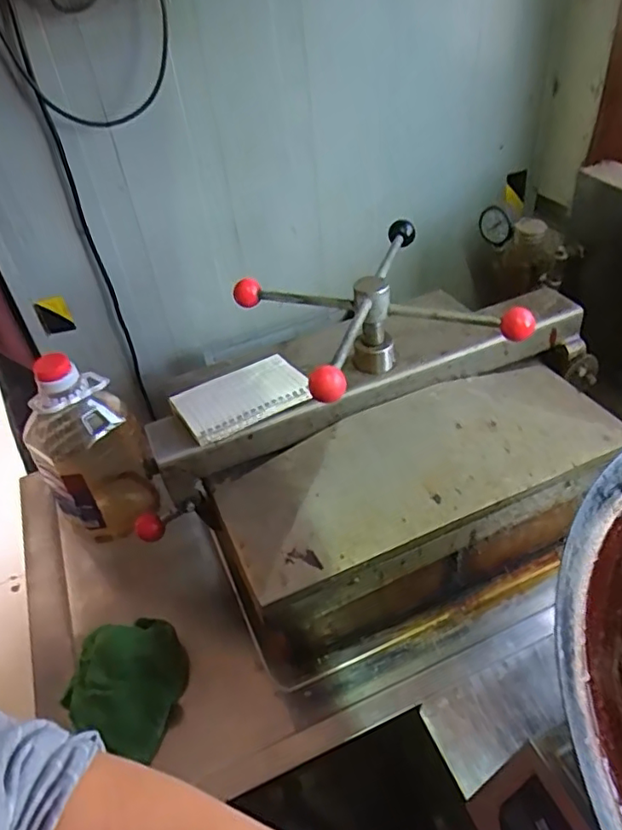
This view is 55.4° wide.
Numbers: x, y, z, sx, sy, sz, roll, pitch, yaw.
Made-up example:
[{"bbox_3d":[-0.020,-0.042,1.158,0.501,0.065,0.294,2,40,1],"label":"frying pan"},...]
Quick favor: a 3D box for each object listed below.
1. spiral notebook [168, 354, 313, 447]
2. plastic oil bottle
[{"bbox_3d":[-0.078,-0.023,0.670,0.146,0.022,0.106,-23,39,-14],"label":"spiral notebook"},{"bbox_3d":[-0.294,0.037,0.775,0.124,0.254,0.121,-26,45,-20],"label":"plastic oil bottle"}]

